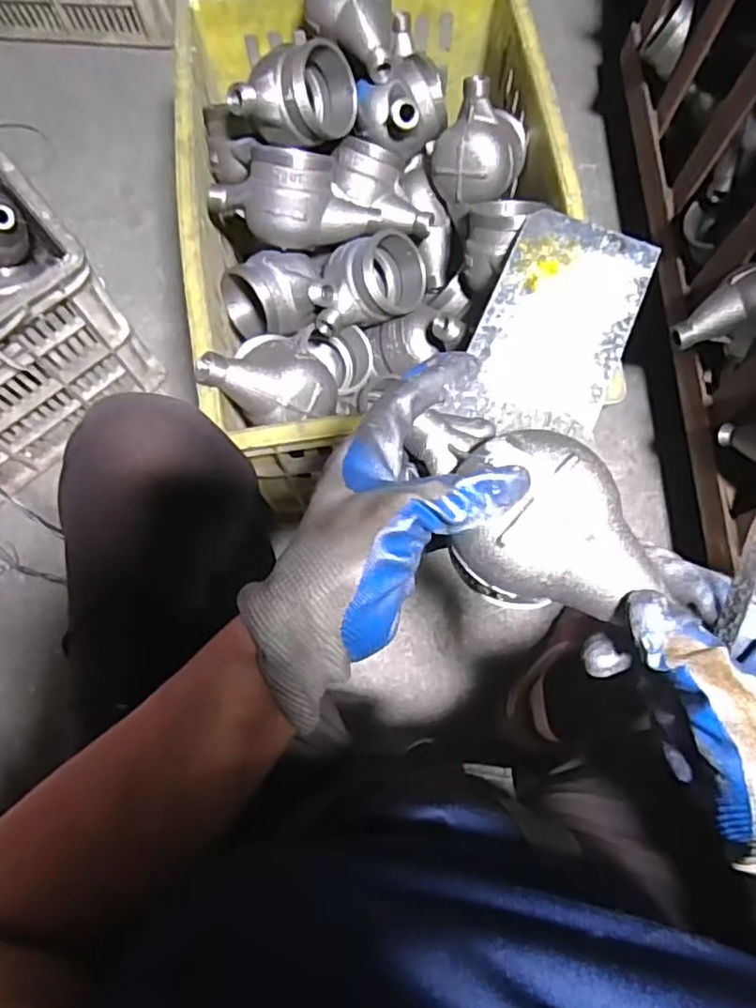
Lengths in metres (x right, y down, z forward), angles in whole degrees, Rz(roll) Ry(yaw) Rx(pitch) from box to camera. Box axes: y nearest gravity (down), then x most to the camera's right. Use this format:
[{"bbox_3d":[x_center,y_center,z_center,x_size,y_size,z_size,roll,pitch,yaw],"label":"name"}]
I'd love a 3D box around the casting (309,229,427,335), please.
[{"bbox_3d":[-0.011,-0.221,0.647,0.123,0.074,0.070,-25,77,-6],"label":"casting"}]

